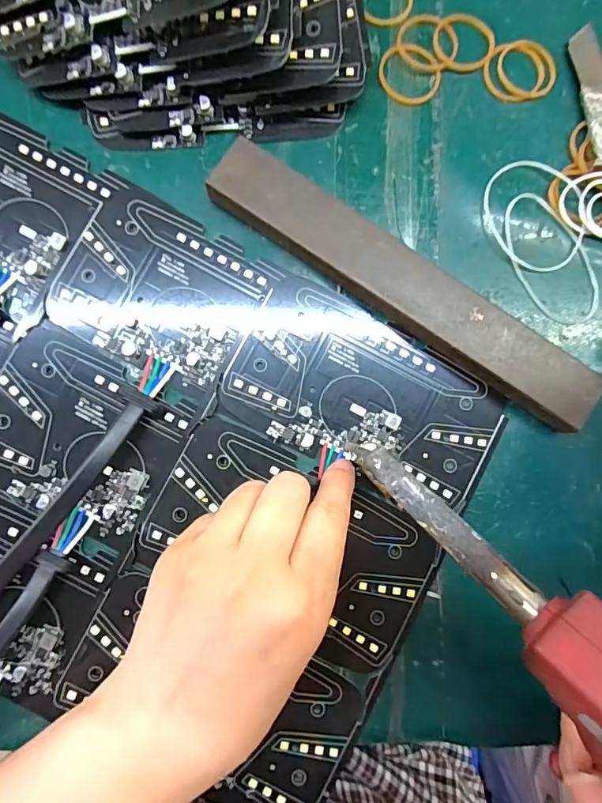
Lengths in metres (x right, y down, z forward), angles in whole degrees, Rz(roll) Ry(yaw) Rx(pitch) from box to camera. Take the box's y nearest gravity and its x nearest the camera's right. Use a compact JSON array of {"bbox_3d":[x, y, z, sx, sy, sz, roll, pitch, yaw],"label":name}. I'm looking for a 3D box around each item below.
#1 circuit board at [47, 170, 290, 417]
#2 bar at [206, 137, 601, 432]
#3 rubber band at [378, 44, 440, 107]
[{"bbox_3d":[-0.068,-0.055,0.227,0.093,0.004,0.077,29,85,0],"label":"circuit board"},{"bbox_3d":[0.048,-0.054,0.223,0.204,0.018,0.032,34,85,1],"label":"bar"},{"bbox_3d":[0.057,-0.170,0.238,0.032,0.004,0.031,10,85,-1],"label":"rubber band"}]

